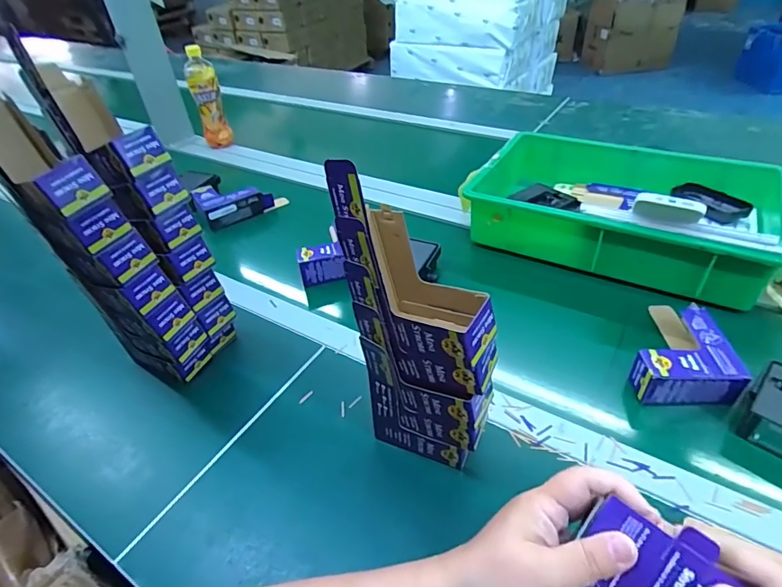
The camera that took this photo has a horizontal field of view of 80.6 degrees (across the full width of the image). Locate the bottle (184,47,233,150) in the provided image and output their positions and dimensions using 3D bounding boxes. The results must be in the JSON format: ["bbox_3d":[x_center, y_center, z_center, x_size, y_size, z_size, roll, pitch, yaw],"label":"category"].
[{"bbox_3d":[-0.432,-0.457,1.090,0.063,0.211,0.081,-13,41,-10],"label":"bottle"}]

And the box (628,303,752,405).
[{"bbox_3d":[0.319,0.055,0.536,0.099,0.045,0.151,-2,40,4],"label":"box"}]

